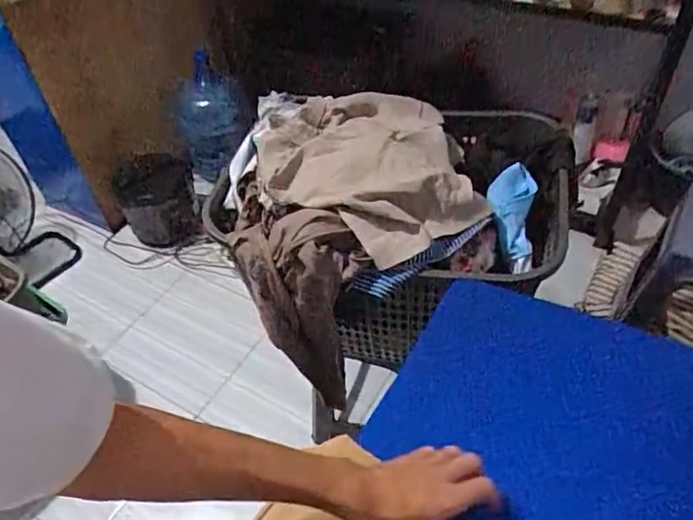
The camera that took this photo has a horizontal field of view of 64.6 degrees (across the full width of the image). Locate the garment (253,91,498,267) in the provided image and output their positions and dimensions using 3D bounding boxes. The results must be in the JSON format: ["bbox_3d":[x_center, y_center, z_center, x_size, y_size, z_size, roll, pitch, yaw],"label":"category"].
[{"bbox_3d":[0.030,-0.149,0.865,0.335,0.093,0.351,-7,46,-2],"label":"garment"}]

